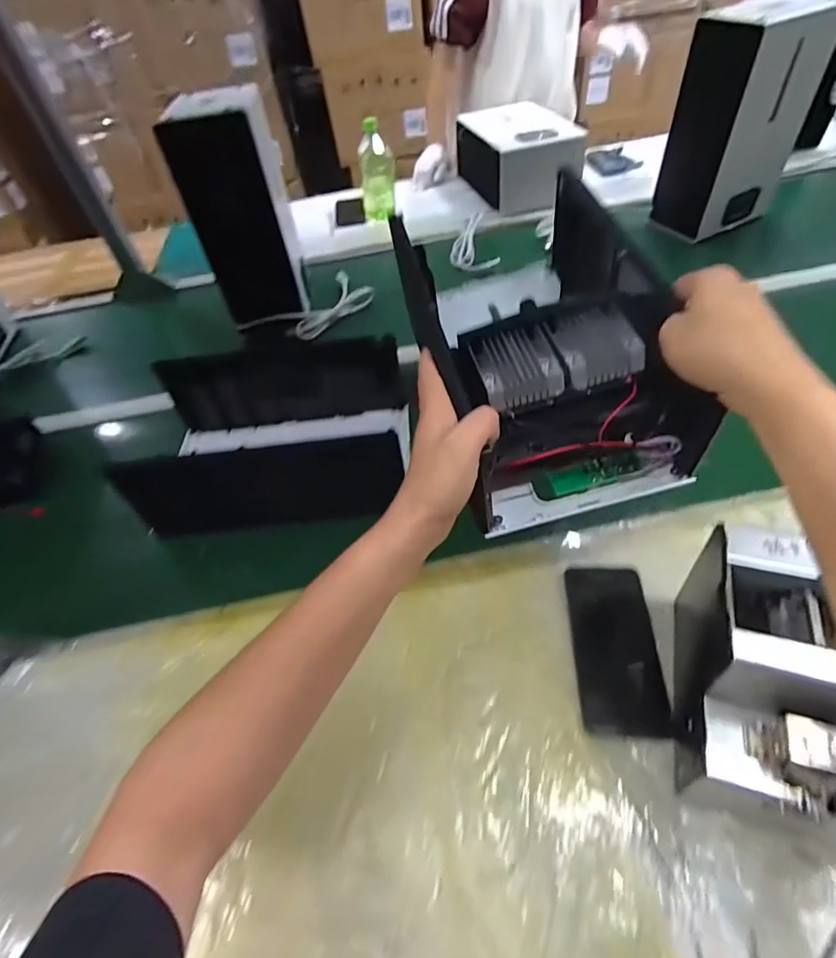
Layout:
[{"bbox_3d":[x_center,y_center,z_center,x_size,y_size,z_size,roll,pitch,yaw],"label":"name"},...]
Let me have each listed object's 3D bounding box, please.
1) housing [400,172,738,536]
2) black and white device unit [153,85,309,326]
[{"bbox_3d":[0.116,-0.141,0.505,0.210,0.160,0.342,-15,57,2],"label":"housing"},{"bbox_3d":[-0.297,-0.451,0.870,0.136,0.327,0.174,-8,46,-1],"label":"black and white device unit"}]

